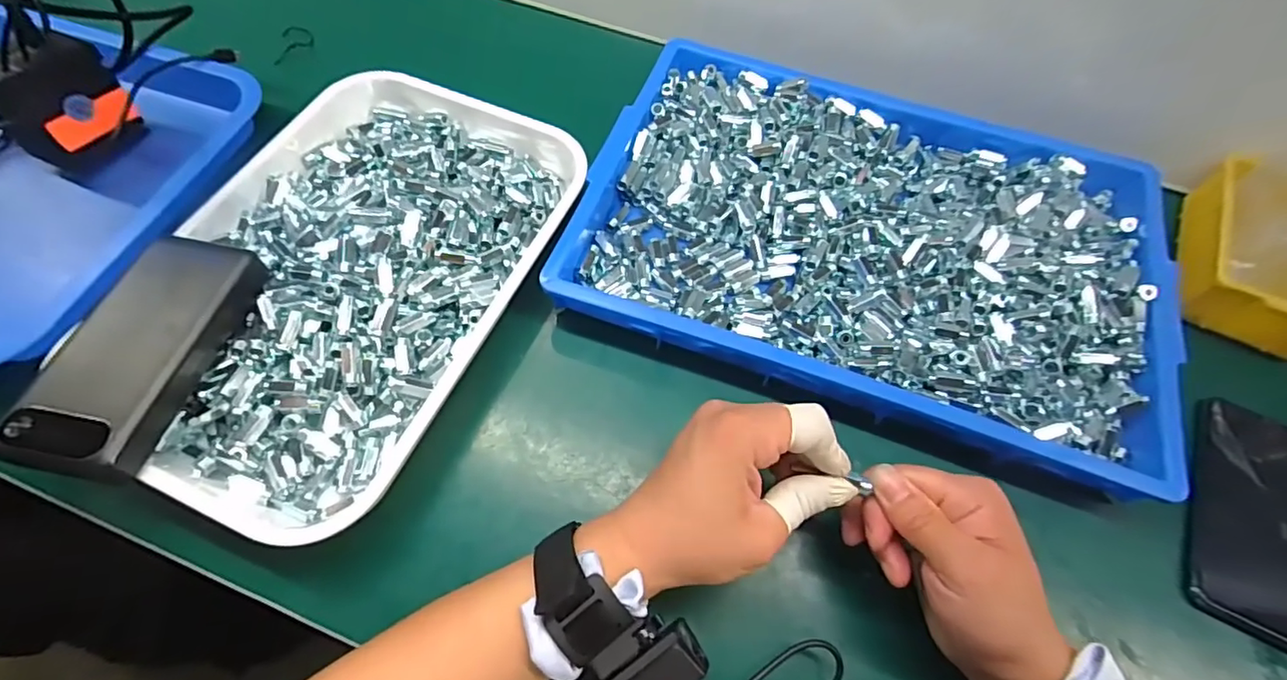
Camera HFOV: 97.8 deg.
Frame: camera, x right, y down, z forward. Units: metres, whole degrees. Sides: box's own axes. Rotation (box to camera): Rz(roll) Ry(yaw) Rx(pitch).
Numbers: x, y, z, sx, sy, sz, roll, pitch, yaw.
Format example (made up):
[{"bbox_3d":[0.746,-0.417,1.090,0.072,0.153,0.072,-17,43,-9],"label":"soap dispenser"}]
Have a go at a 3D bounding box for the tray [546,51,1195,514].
[{"bbox_3d":[0.175,-0.084,0.437,0.418,0.036,0.285,19,65,7],"label":"tray"}]

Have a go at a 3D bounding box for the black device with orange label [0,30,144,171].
[{"bbox_3d":[-0.451,-0.186,0.433,0.031,0.083,0.082,34,67,14],"label":"black device with orange label"}]

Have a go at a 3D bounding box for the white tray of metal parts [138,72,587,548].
[{"bbox_3d":[-0.207,-0.054,0.403,0.235,0.042,0.340,22,65,9],"label":"white tray of metal parts"}]

